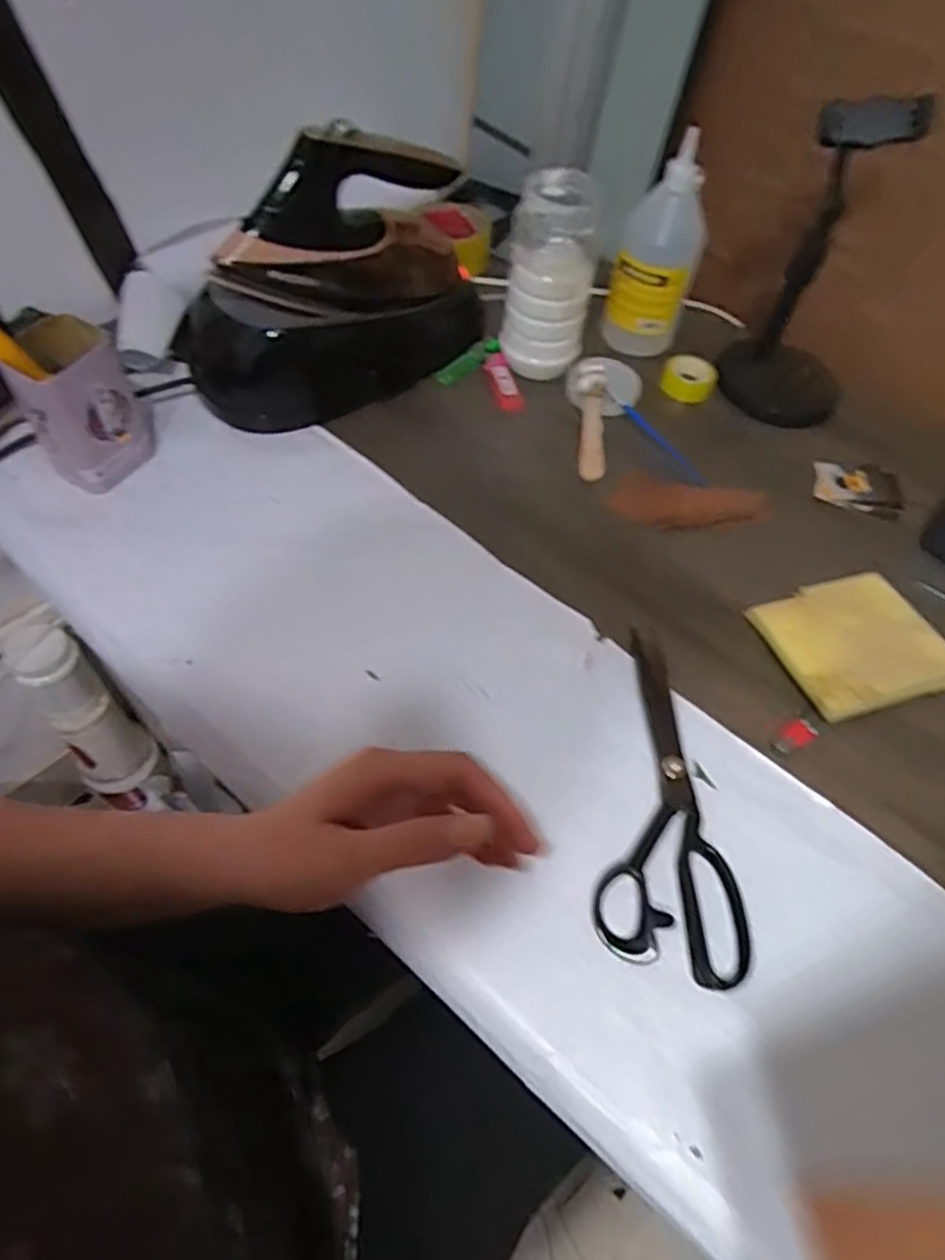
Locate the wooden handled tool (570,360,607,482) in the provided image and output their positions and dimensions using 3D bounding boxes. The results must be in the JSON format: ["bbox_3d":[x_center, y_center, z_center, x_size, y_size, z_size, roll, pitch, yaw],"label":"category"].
[{"bbox_3d":[0.112,-0.202,0.676,0.029,0.025,0.141,2,58,-3],"label":"wooden handled tool"}]

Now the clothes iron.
[{"bbox_3d":[-0.116,-0.307,0.625,0.281,0.185,0.110,-24,63,-18],"label":"clothes iron"}]

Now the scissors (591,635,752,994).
[{"bbox_3d":[0.140,0.108,0.488,0.091,0.013,0.237,11,58,3],"label":"scissors"}]

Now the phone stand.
[{"bbox_3d":[0.315,-0.311,0.629,0.118,0.247,0.095,28,60,13],"label":"phone stand"}]

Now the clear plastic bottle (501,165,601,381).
[{"bbox_3d":[0.073,-0.328,0.668,0.077,0.169,0.077,13,54,5],"label":"clear plastic bottle"}]

